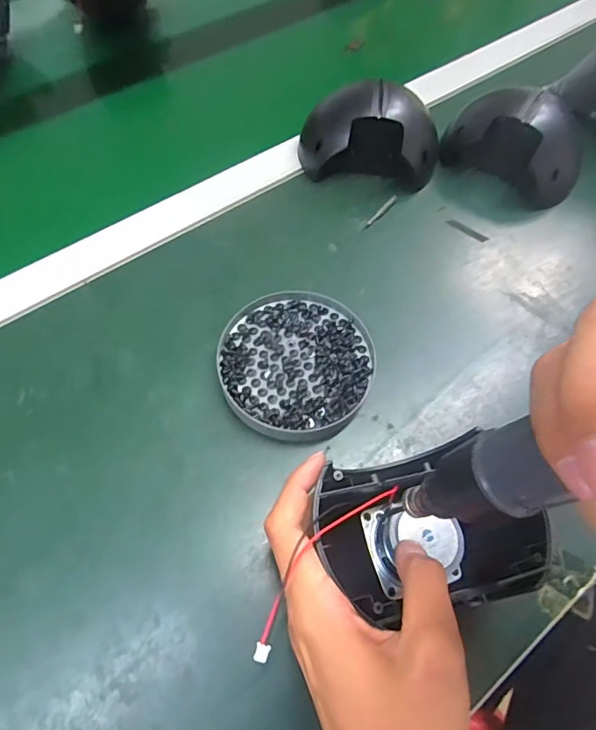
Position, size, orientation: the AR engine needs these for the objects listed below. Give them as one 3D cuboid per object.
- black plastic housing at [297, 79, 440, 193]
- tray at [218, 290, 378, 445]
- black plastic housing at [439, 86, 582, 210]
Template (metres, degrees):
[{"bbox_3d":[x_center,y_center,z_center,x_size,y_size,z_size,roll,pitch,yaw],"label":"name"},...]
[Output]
[{"bbox_3d":[0.068,-0.213,0.446,0.127,0.068,0.067,7,63,1],"label":"black plastic housing"},{"bbox_3d":[-0.001,-0.001,0.365,0.112,0.018,0.115,1,63,-2],"label":"tray"},{"bbox_3d":[0.204,-0.208,0.455,0.128,0.061,0.069,30,66,13],"label":"black plastic housing"}]

